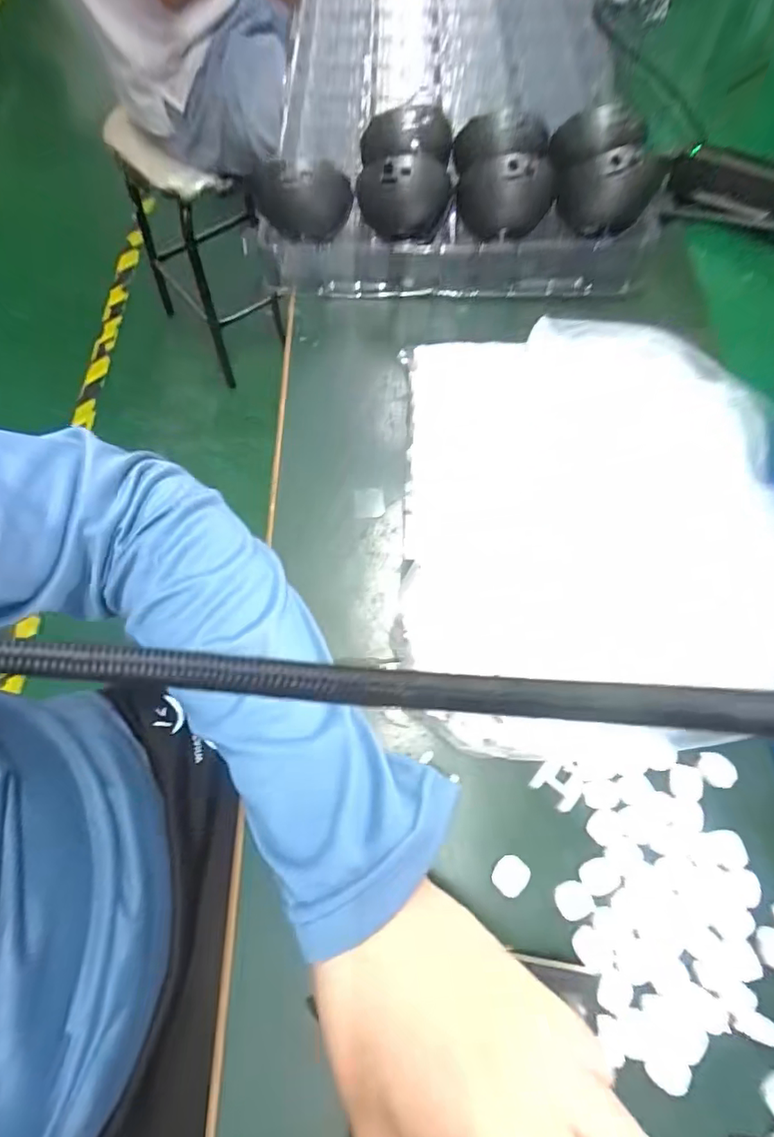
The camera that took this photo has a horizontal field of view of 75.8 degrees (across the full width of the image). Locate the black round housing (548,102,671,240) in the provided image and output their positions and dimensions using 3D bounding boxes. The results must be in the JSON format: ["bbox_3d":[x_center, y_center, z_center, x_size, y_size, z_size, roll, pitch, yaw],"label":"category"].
[{"bbox_3d":[0.154,-0.296,0.365,0.066,0.048,0.082,-8,68,-6],"label":"black round housing"}]

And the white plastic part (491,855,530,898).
[{"bbox_3d":[0.061,0.152,0.246,0.015,0.005,0.017,39,73,14],"label":"white plastic part"}]

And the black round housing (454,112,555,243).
[{"bbox_3d":[0.088,-0.303,0.374,0.068,0.052,0.087,4,68,-1],"label":"black round housing"}]

